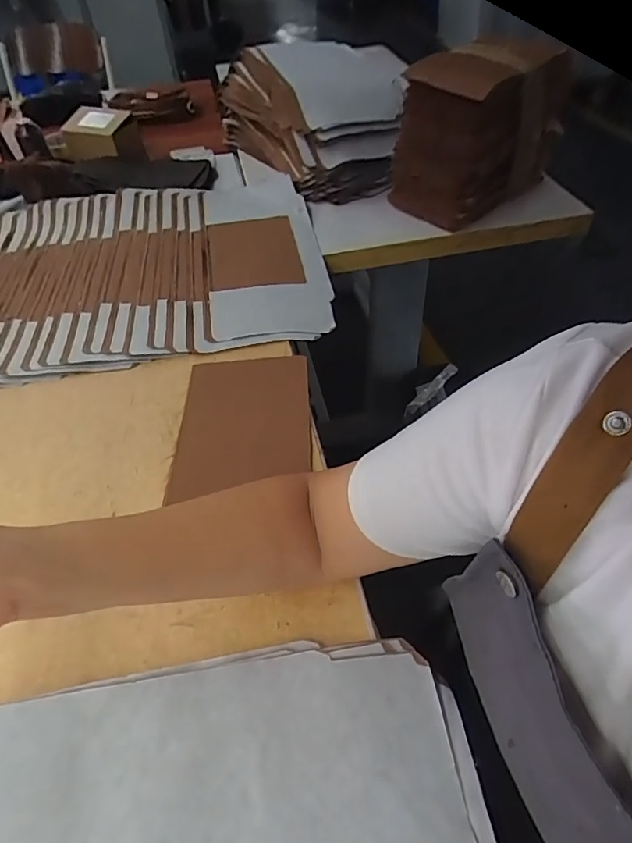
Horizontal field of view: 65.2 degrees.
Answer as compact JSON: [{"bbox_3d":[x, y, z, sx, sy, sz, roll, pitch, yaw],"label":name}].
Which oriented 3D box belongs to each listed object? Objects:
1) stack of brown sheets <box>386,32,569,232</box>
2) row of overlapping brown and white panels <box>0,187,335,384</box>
[{"bbox_3d":[0.244,-0.429,0.755,0.207,0.213,0.156,-32,55,-25],"label":"stack of brown sheets"},{"bbox_3d":[-0.357,-0.237,0.749,0.709,0.036,0.446,-7,48,-5],"label":"row of overlapping brown and white panels"}]

